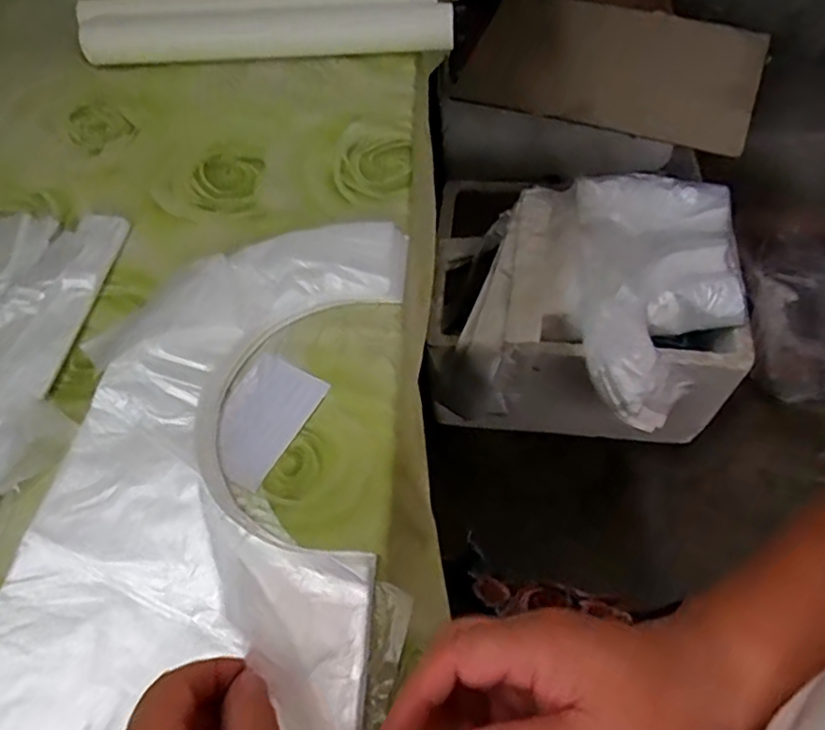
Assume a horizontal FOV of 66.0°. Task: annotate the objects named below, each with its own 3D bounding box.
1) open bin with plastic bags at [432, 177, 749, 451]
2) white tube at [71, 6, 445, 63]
[{"bbox_3d":[0.259,-0.080,1.022,0.429,0.289,0.372,4,60,7],"label":"open bin with plastic bags"},{"bbox_3d":[-0.143,-0.320,0.616,0.362,0.038,0.037,-1,58,4],"label":"white tube"}]

